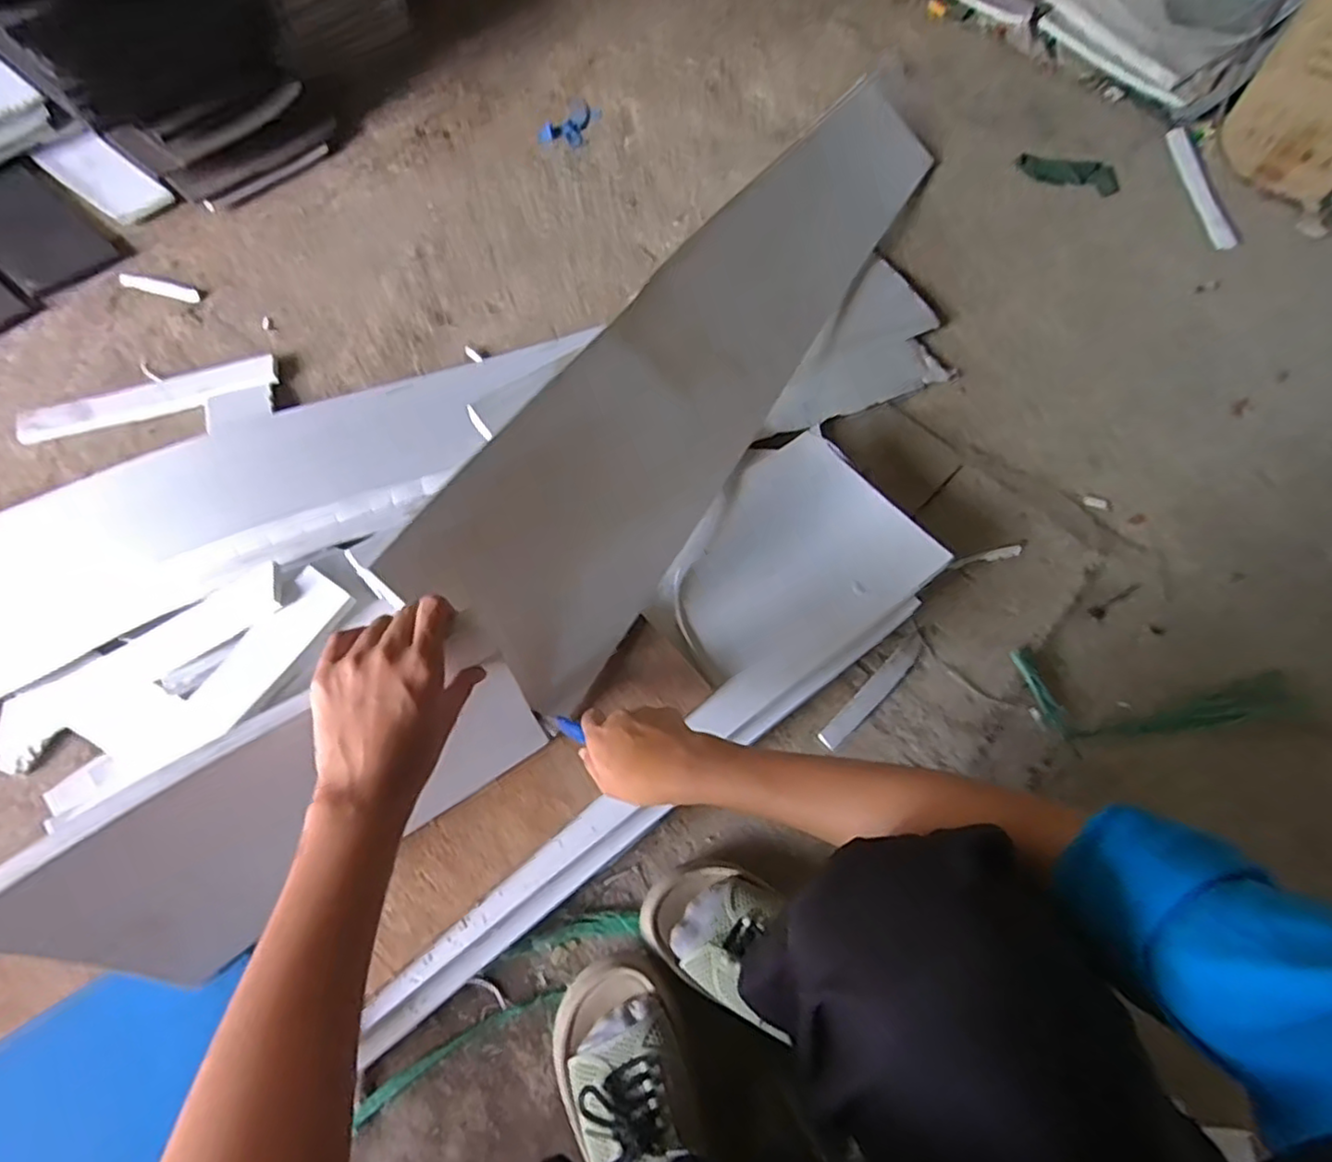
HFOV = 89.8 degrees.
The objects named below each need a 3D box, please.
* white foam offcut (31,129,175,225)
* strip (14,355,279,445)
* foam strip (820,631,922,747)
[{"bbox_3d":[-0.811,-0.585,0.964,0.203,0.025,0.081,35,68,13],"label":"white foam offcut"},{"bbox_3d":[-0.623,-0.222,0.813,0.285,0.017,0.060,-20,68,-12],"label":"strip"},{"bbox_3d":[0.221,0.116,0.706,0.161,0.008,0.025,-41,73,-19],"label":"foam strip"}]

